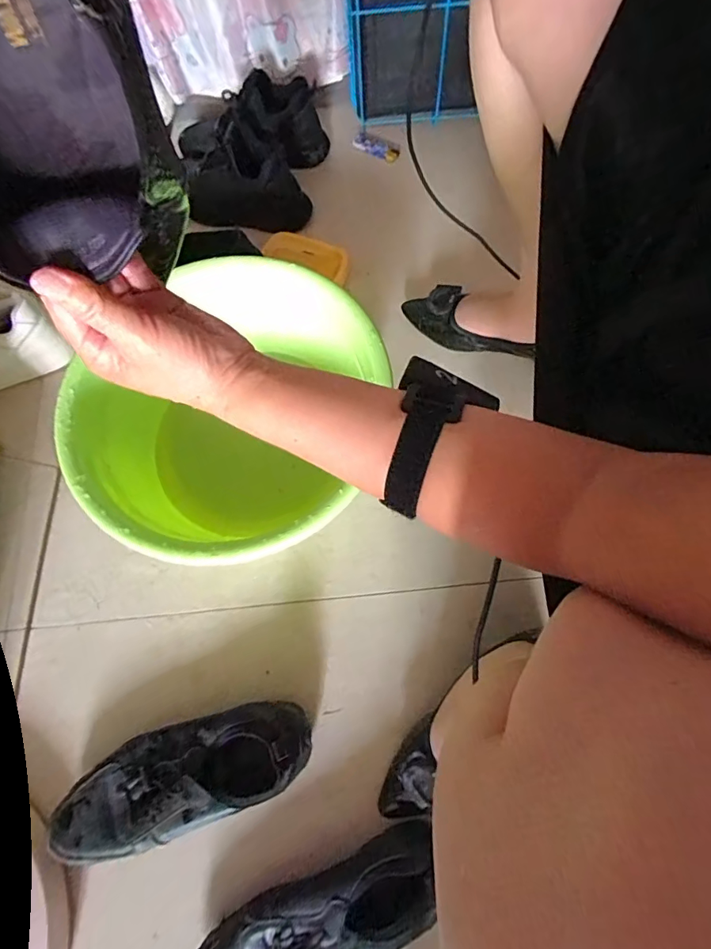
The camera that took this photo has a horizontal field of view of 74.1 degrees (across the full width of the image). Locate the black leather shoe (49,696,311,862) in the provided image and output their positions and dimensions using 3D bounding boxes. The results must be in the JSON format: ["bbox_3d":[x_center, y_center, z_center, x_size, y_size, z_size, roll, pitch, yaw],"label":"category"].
[{"bbox_3d":[-0.176,0.306,0.481,0.262,0.069,0.095,-23,71,-5],"label":"black leather shoe"}]

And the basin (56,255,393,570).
[{"bbox_3d":[-0.130,-0.053,0.563,0.320,0.158,0.343,-1,71,2],"label":"basin"}]

